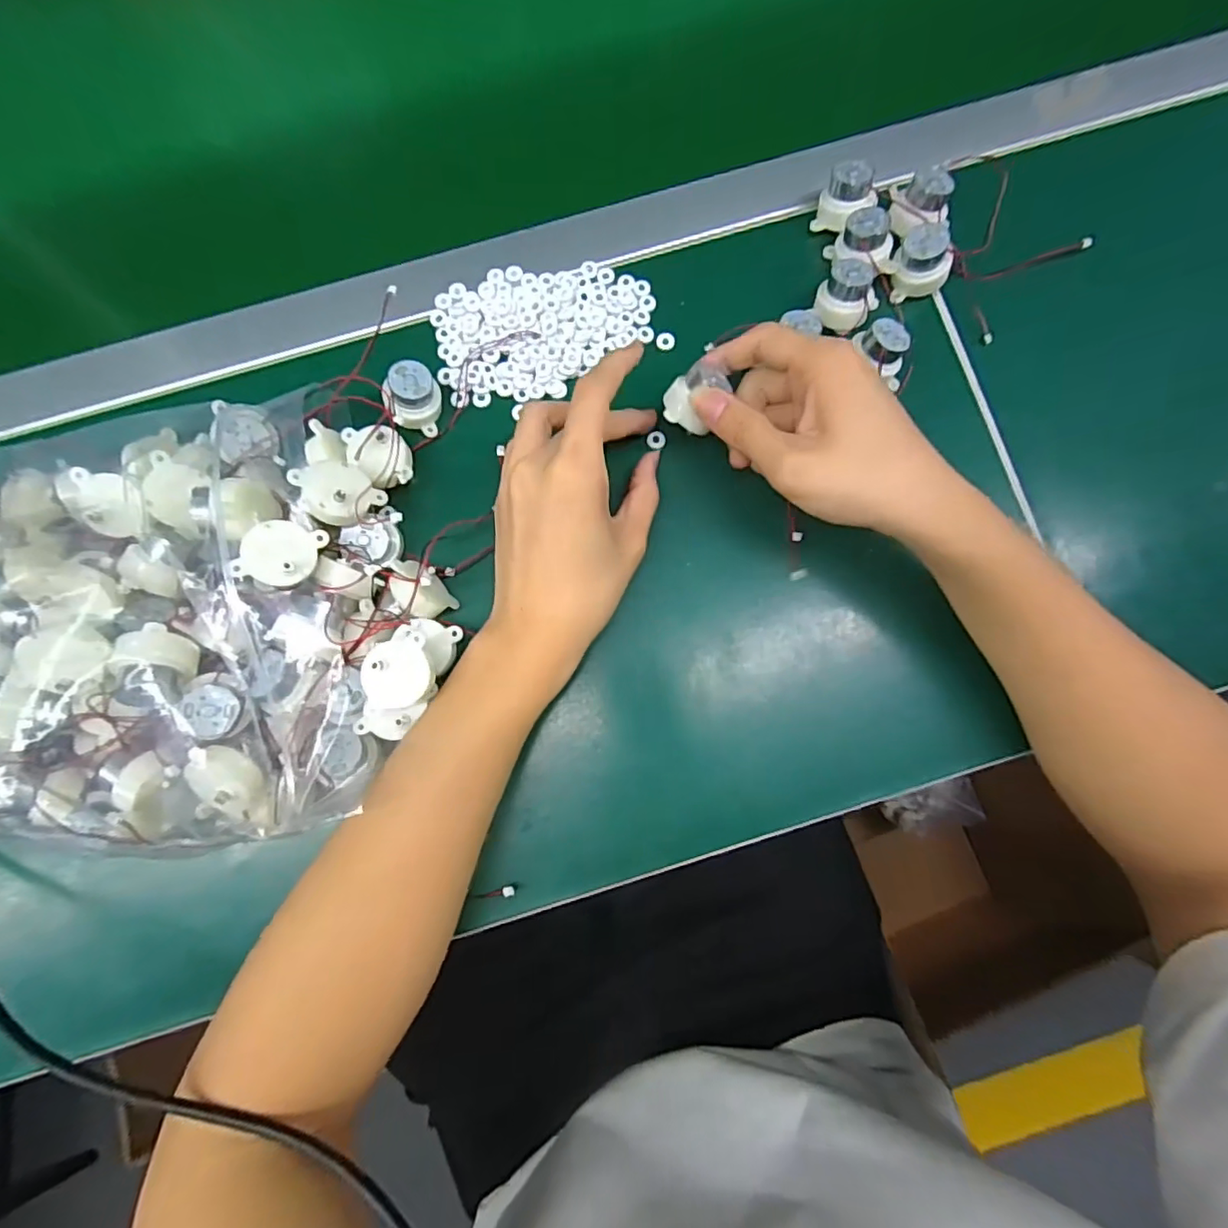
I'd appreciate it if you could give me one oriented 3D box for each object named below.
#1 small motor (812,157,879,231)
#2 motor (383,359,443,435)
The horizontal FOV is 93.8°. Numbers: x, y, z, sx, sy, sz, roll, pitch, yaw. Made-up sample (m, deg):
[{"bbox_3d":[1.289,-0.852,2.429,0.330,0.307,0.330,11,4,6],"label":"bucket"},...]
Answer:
[{"bbox_3d":[0.135,-0.243,0.340,0.029,0.032,0.030,0,81,0],"label":"small motor"},{"bbox_3d":[-0.114,-0.121,0.326,0.031,0.024,0.034,1,85,-24],"label":"motor"}]

